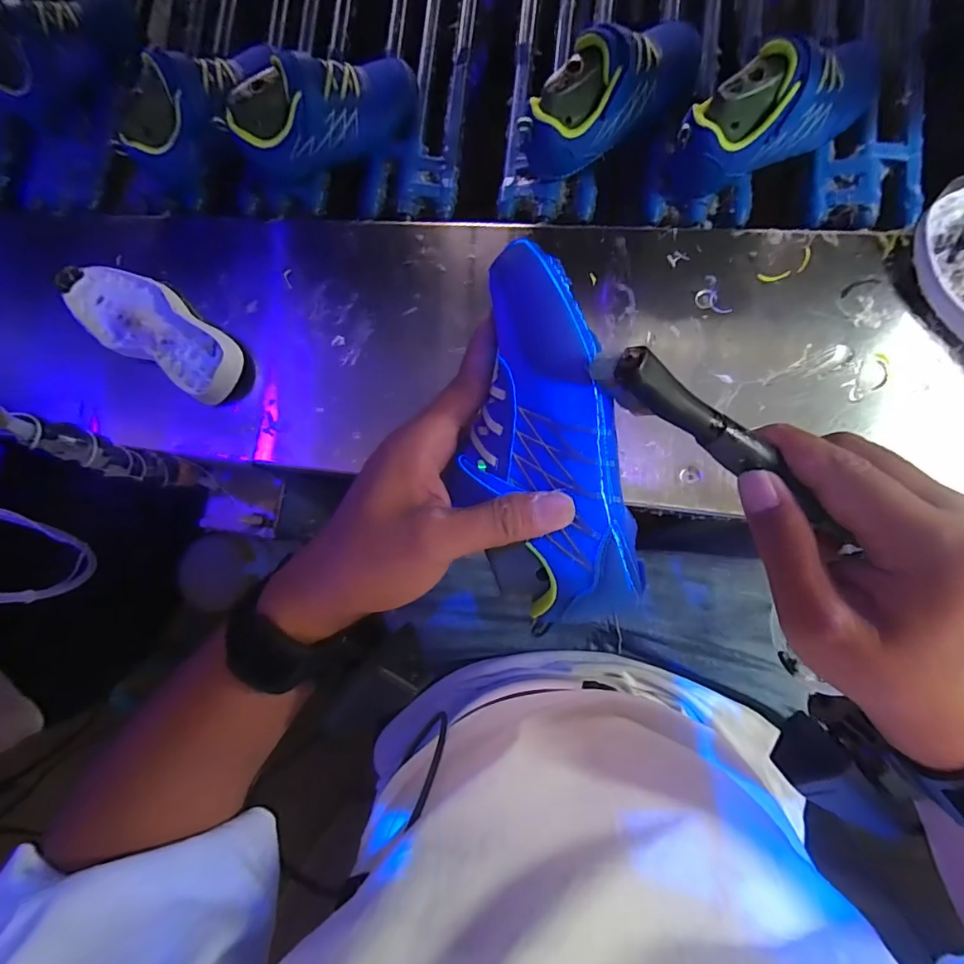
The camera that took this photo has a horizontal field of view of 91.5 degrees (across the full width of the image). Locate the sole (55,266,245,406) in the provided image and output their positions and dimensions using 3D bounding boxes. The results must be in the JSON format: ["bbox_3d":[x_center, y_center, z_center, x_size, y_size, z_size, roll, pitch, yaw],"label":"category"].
[{"bbox_3d":[-0.308,-0.145,0.446,0.185,0.030,0.073,29,96,3],"label":"sole"}]

